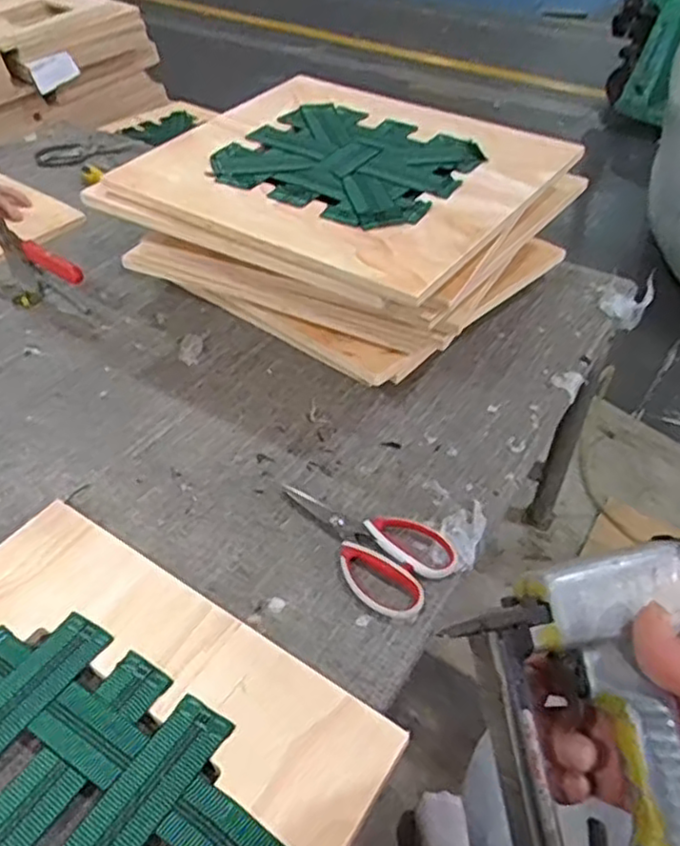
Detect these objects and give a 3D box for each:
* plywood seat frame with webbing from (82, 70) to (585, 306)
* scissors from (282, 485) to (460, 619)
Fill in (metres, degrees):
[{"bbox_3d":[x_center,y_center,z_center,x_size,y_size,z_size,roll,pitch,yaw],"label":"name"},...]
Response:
[{"bbox_3d":[0.001,-0.305,0.827,0.429,0.027,0.409,27,52,25],"label":"plywood seat frame with webbing"},{"bbox_3d":[0.018,0.107,0.670,0.182,0.011,0.102,31,49,28],"label":"scissors"}]

